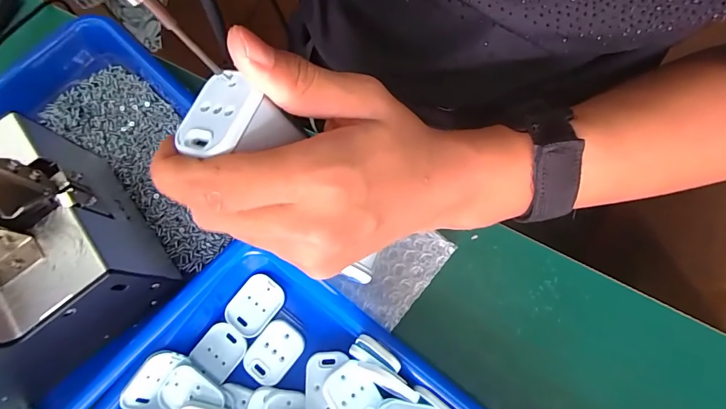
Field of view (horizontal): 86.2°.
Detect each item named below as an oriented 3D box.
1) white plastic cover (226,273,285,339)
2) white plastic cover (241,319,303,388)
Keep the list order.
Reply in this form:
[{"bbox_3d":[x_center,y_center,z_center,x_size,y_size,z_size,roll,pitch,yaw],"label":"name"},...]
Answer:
[{"bbox_3d":[-0.074,0.070,0.266,0.031,0.004,0.040,35,76,11],"label":"white plastic cover"},{"bbox_3d":[-0.059,0.098,0.256,0.030,0.004,0.040,34,76,11],"label":"white plastic cover"}]

